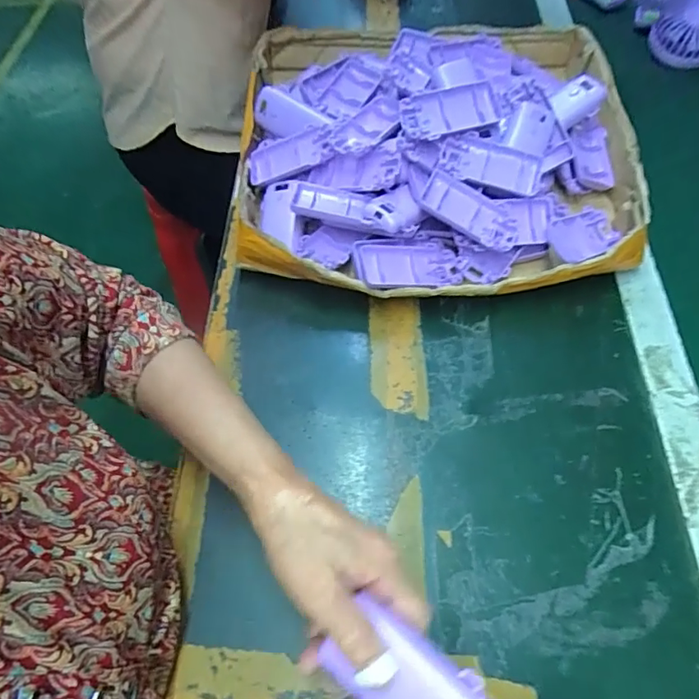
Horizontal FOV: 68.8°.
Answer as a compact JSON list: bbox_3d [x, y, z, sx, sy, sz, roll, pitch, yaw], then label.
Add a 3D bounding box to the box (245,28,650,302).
[{"bbox_3d":[0.091,-0.232,0.542,0.387,0.101,0.392,-2,60,1],"label":"box"}]

